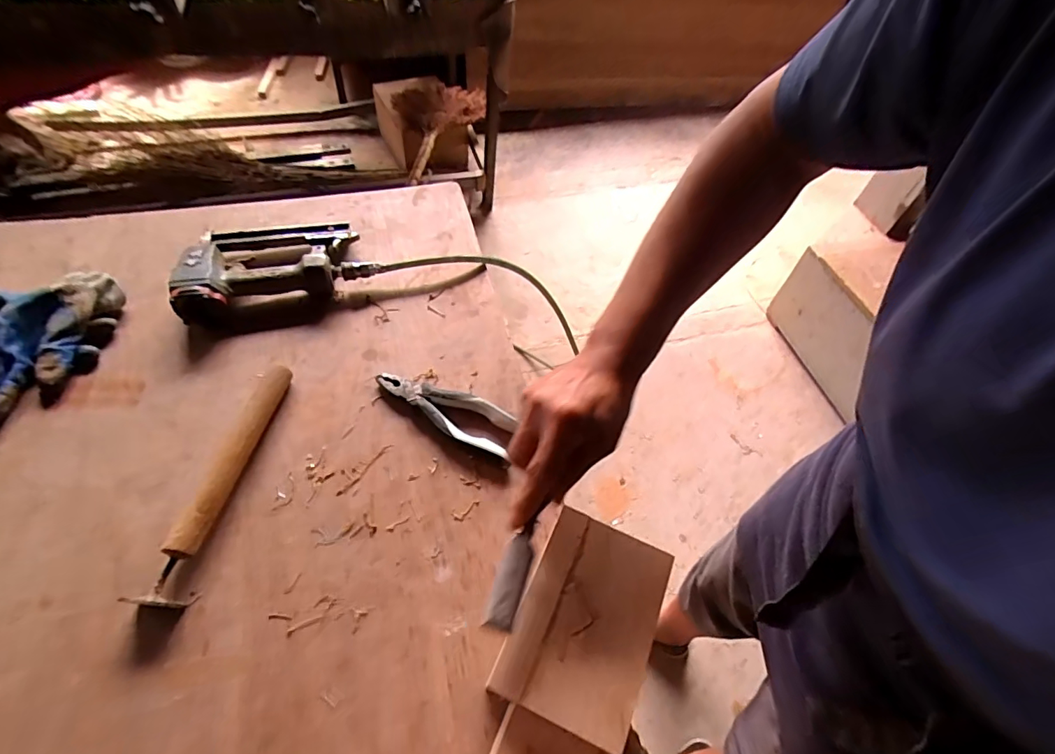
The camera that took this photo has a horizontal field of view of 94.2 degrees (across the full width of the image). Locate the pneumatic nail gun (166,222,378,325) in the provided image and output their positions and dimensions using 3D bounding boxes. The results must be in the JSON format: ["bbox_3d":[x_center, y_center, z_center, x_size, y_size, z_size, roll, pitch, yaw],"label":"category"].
[{"bbox_3d":[-0.341,-0.159,0.687,0.246,0.051,0.170,-7,56,-10],"label":"pneumatic nail gun"}]

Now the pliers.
[{"bbox_3d":[-0.100,0.040,0.587,0.183,0.026,0.057,23,56,10],"label":"pliers"}]

